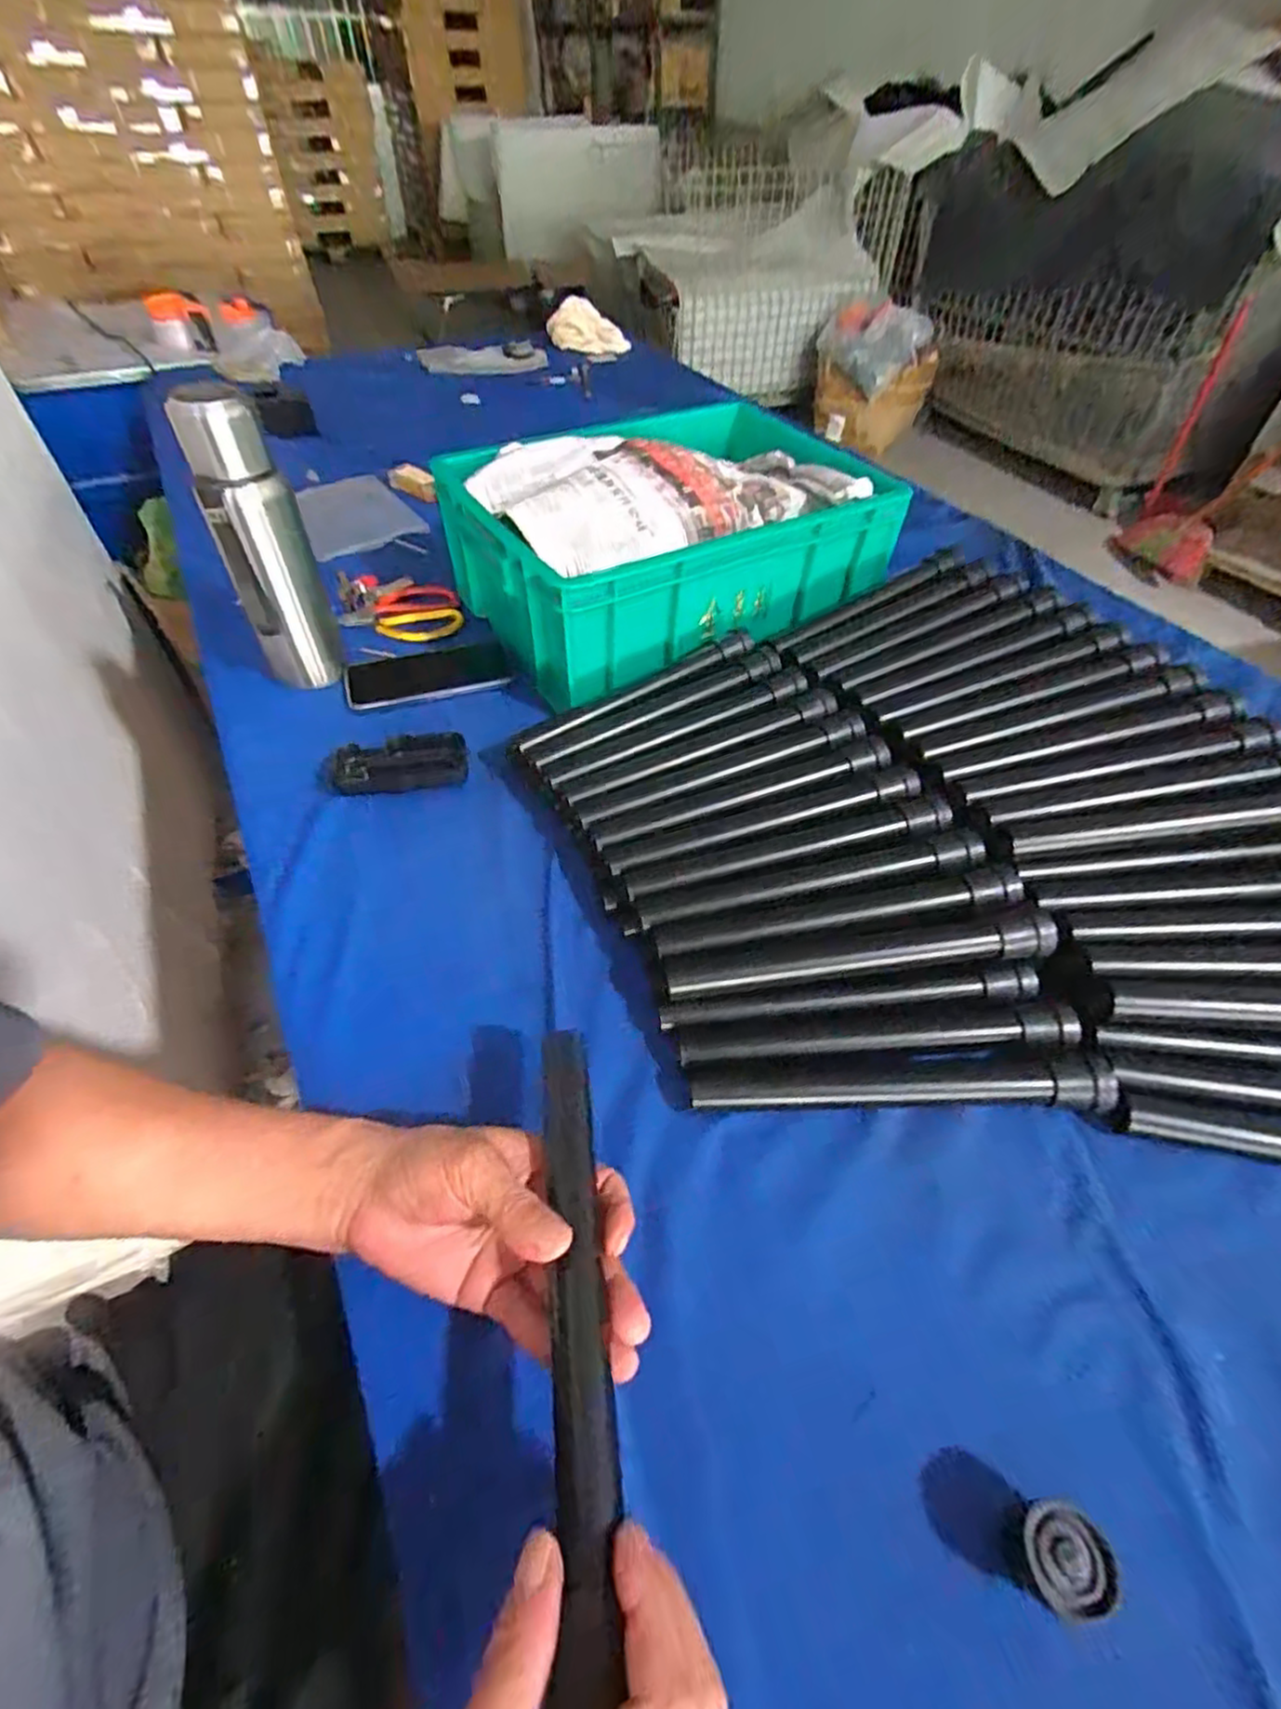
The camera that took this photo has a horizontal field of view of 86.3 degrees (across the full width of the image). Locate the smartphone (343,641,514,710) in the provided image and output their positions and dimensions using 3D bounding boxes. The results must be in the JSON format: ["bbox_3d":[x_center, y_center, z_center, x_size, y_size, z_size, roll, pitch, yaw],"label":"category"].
[{"bbox_3d":[-0.212,-0.182,0.682,0.158,0.005,0.071,-14,51,-12],"label":"smartphone"}]

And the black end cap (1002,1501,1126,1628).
[{"bbox_3d":[0.171,0.285,0.278,0.031,0.026,0.033,0,49,0],"label":"black end cap"}]

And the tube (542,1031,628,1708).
[{"bbox_3d":[-0.028,0.186,0.294,0.024,0.020,0.239,-5,42,-5],"label":"tube"}]

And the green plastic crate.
[{"bbox_3d":[0.025,-0.329,0.722,0.383,0.149,0.268,-25,54,-20],"label":"green plastic crate"}]

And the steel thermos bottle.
[{"bbox_3d":[-0.336,-0.273,0.613,0.072,0.250,0.065,-22,53,-18],"label":"steel thermos bottle"}]

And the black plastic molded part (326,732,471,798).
[{"bbox_3d":[-0.213,-0.081,0.601,0.117,0.016,0.059,-6,50,-6],"label":"black plastic molded part"}]

